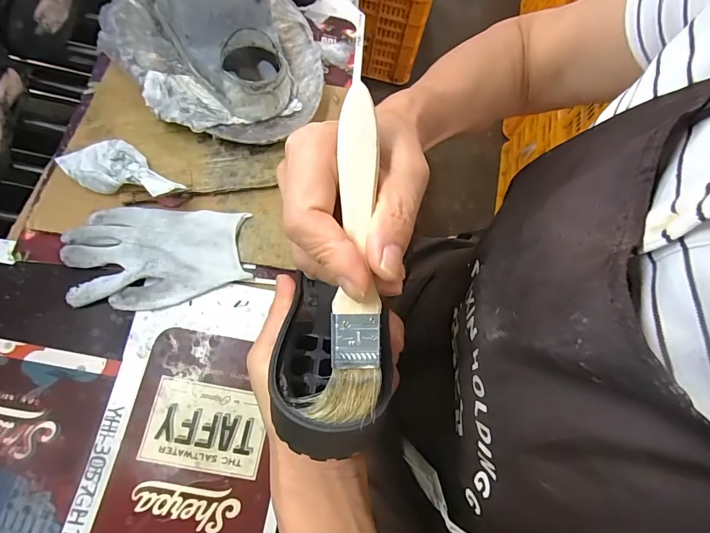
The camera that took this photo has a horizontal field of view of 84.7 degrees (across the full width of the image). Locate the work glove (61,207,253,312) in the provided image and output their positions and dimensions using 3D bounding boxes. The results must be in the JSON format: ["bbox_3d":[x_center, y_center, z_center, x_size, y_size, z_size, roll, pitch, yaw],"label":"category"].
[{"bbox_3d":[-0.195,-0.011,0.382,0.163,0.025,0.100,1,69,-8],"label":"work glove"}]

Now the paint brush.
[{"bbox_3d":[-0.003,-0.006,0.172,0.029,0.008,0.143,0,89,0],"label":"paint brush"}]

